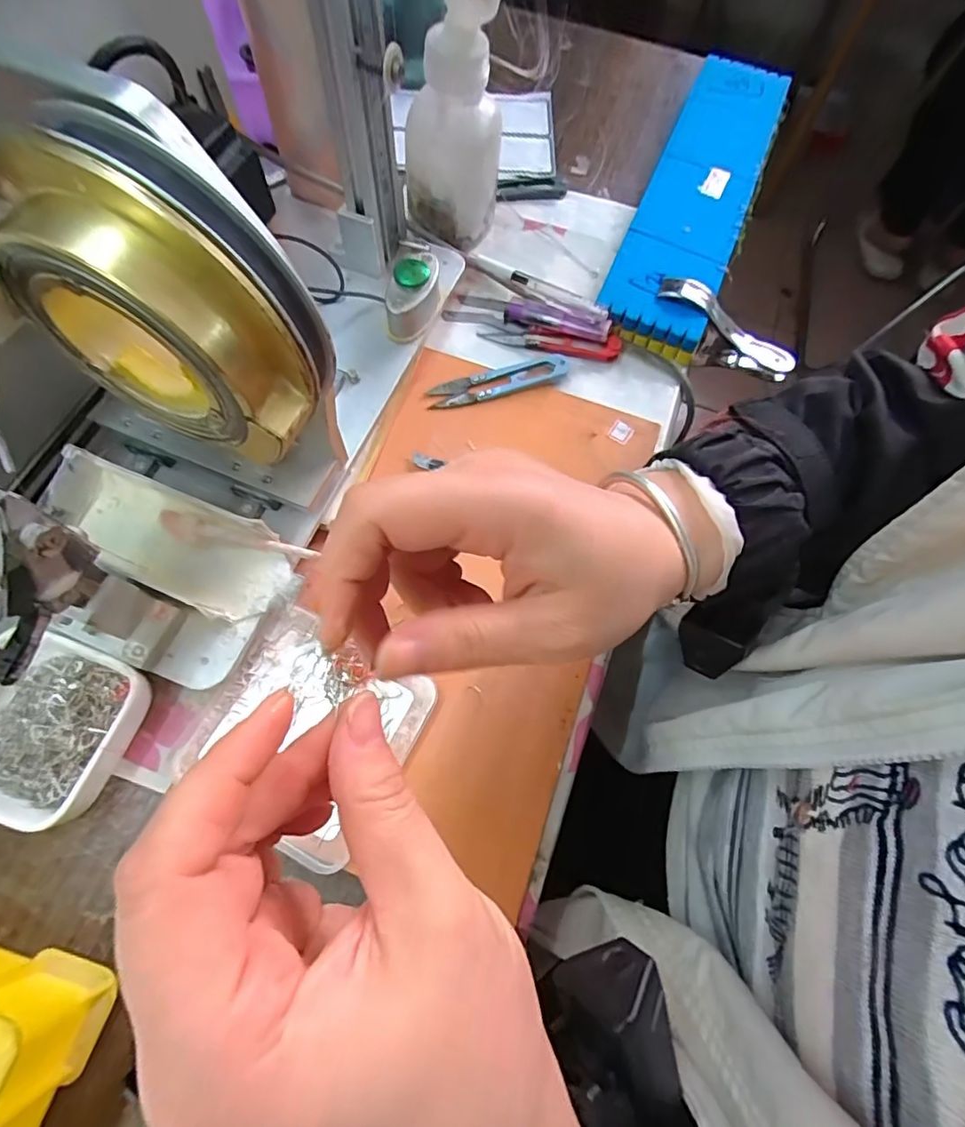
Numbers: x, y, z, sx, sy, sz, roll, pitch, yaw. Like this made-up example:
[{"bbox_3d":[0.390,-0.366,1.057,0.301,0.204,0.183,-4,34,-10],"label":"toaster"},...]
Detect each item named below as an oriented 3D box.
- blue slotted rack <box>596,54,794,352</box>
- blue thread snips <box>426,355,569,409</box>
[{"bbox_3d":[0.179,-0.304,0.441,0.078,0.030,0.325,22,69,6],"label":"blue slotted rack"},{"bbox_3d":[0.011,-0.129,0.377,0.099,0.009,0.025,-13,70,-8],"label":"blue thread snips"}]

